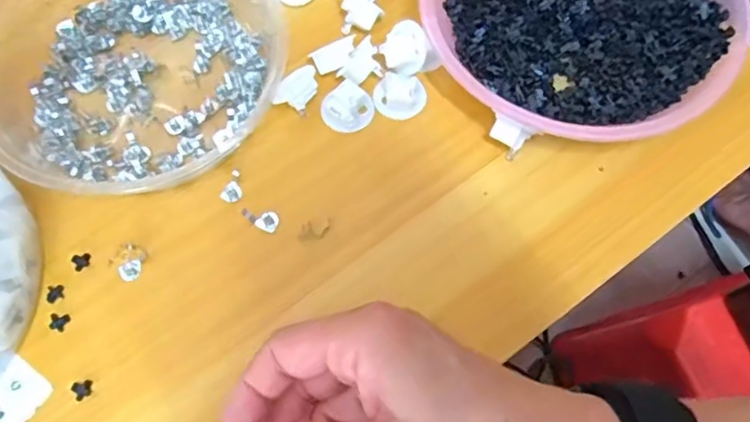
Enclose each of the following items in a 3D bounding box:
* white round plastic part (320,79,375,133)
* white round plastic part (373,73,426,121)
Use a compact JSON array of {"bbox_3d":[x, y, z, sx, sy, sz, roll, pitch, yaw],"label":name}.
[{"bbox_3d":[-0.017,-0.065,0.376,0.032,0.007,0.029,-30,72,-9],"label":"white round plastic part"},{"bbox_3d":[0.015,-0.072,0.378,0.032,0.009,0.027,15,71,7],"label":"white round plastic part"}]

